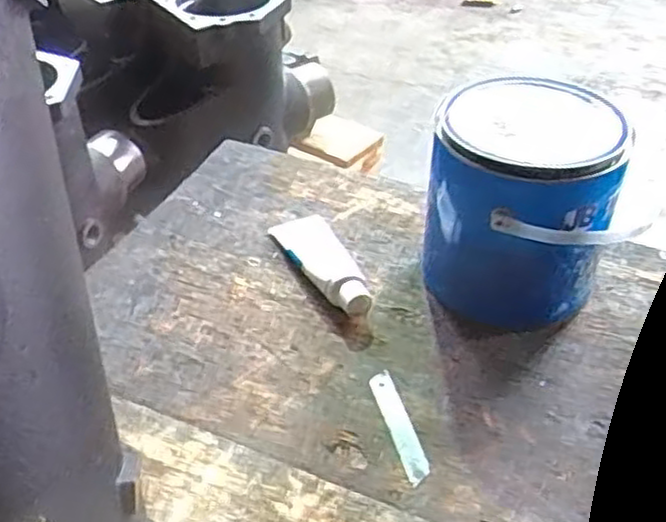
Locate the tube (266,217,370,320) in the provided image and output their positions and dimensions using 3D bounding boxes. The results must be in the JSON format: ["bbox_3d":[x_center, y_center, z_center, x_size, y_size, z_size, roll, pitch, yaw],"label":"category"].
[{"bbox_3d":[-0.007,-0.004,0.673,0.052,0.030,0.148,-18,44,-20],"label":"tube"}]

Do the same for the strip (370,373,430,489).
[{"bbox_3d":[0.050,0.123,0.557,0.020,0.004,0.100,-11,42,-13],"label":"strip"}]

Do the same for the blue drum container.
[{"bbox_3d":[0.152,-0.043,0.616,0.134,0.167,0.141,2,41,2],"label":"blue drum container"}]

